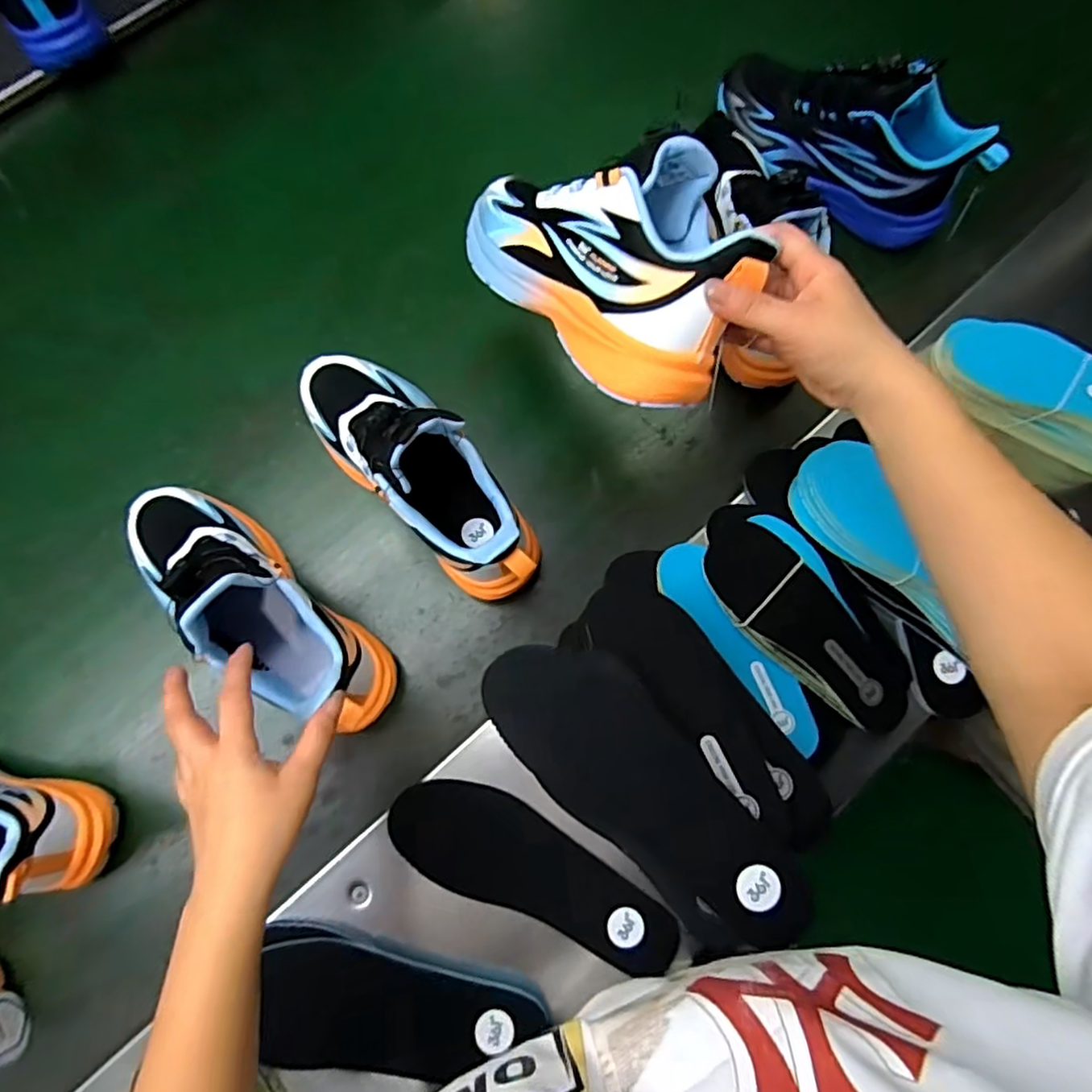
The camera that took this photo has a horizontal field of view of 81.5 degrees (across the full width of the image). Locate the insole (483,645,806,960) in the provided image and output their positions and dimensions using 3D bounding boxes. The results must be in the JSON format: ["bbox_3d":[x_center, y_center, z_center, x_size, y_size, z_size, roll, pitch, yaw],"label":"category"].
[{"bbox_3d":[0.062,0.156,0.409,0.090,0.022,0.237,-42,85,-8],"label":"insole"}]

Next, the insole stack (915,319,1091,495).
[{"bbox_3d":[0.433,-0.129,0.554,0.188,0.068,0.086,34,81,3],"label":"insole stack"}]

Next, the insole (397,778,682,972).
[{"bbox_3d":[-0.007,0.250,0.491,0.233,0.008,0.073,24,70,2],"label":"insole"}]

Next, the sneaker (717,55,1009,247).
[{"bbox_3d":[0.282,-0.391,0.584,0.244,0.105,0.086,42,82,4],"label":"sneaker"}]

